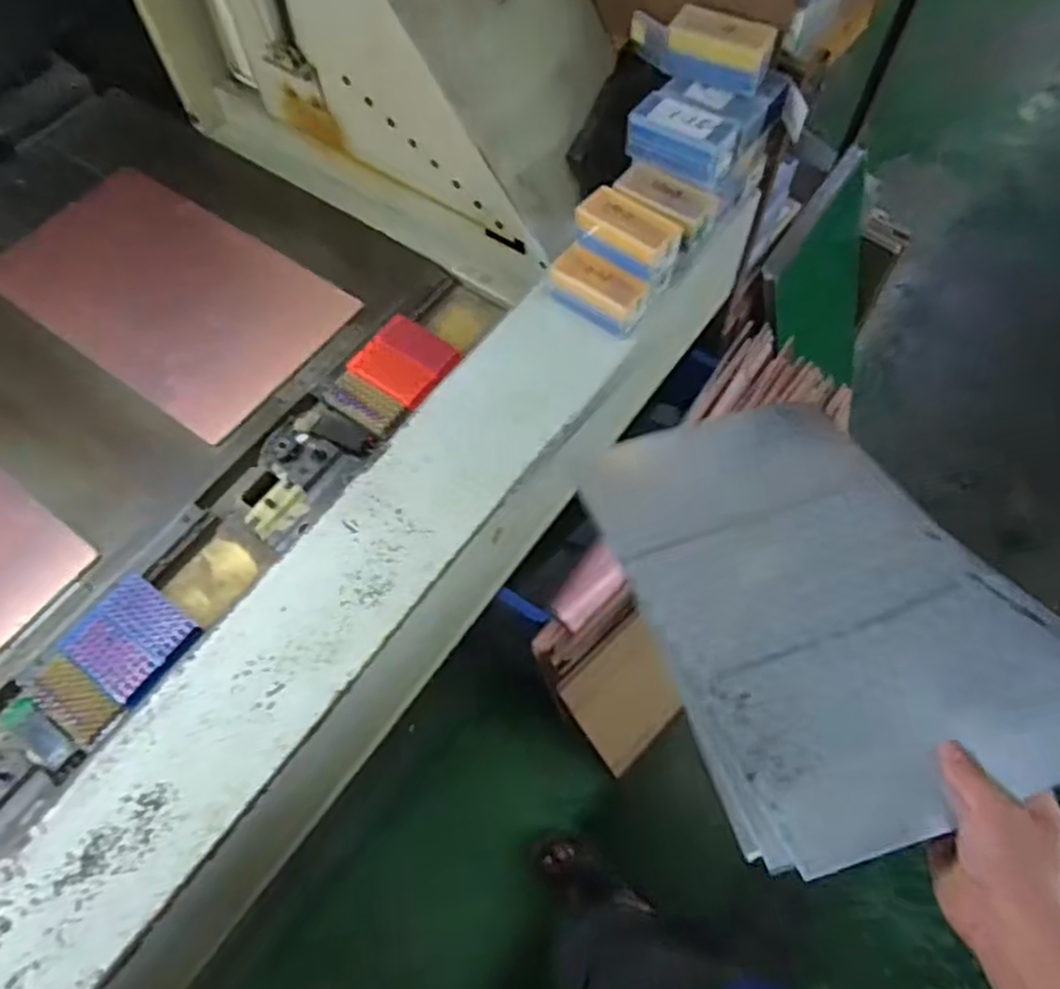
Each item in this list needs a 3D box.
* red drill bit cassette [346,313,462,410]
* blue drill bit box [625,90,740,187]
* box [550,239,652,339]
[{"bbox_3d":[-0.168,-0.179,0.993,0.119,0.021,0.111,31,67,16],"label":"red drill bit cassette"},{"bbox_3d":[0.188,-0.442,0.916,0.135,0.056,0.078,37,69,18],"label":"blue drill bit box"},{"bbox_3d":[0.083,-0.268,0.952,0.141,0.047,0.065,40,70,20],"label":"box"}]

